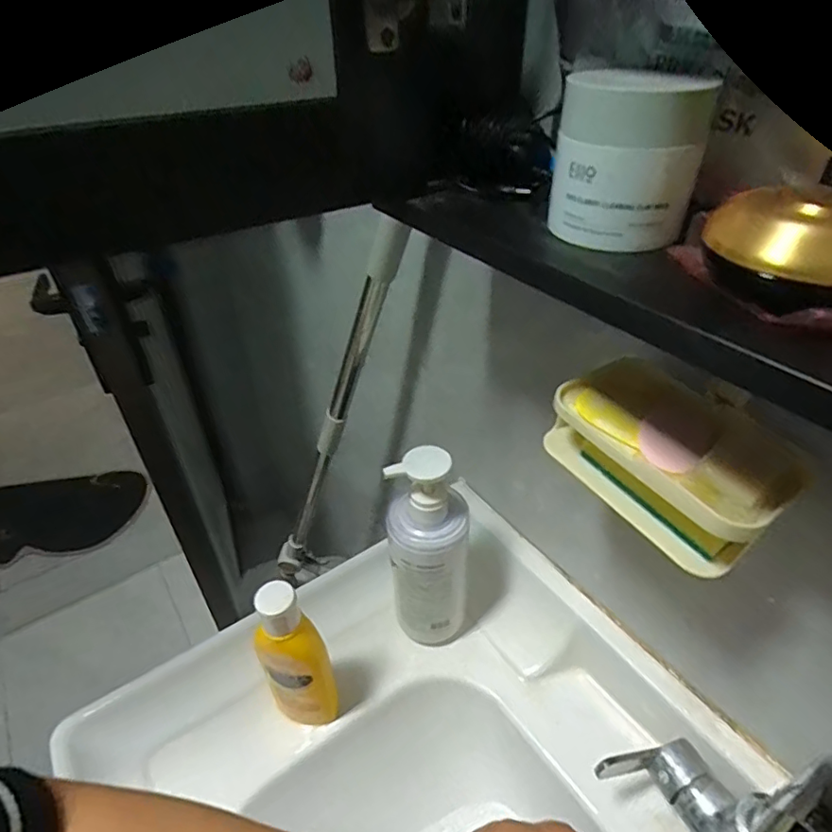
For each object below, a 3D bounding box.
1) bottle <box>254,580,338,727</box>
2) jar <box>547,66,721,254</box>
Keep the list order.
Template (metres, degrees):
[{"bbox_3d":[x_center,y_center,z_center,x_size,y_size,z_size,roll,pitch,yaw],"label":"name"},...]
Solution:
[{"bbox_3d":[-0.105,0.222,0.476,0.053,0.194,0.043,27,46,31],"label":"bottle"},{"bbox_3d":[0.108,-0.132,0.280,0.069,0.072,0.061,12,40,16],"label":"jar"}]

